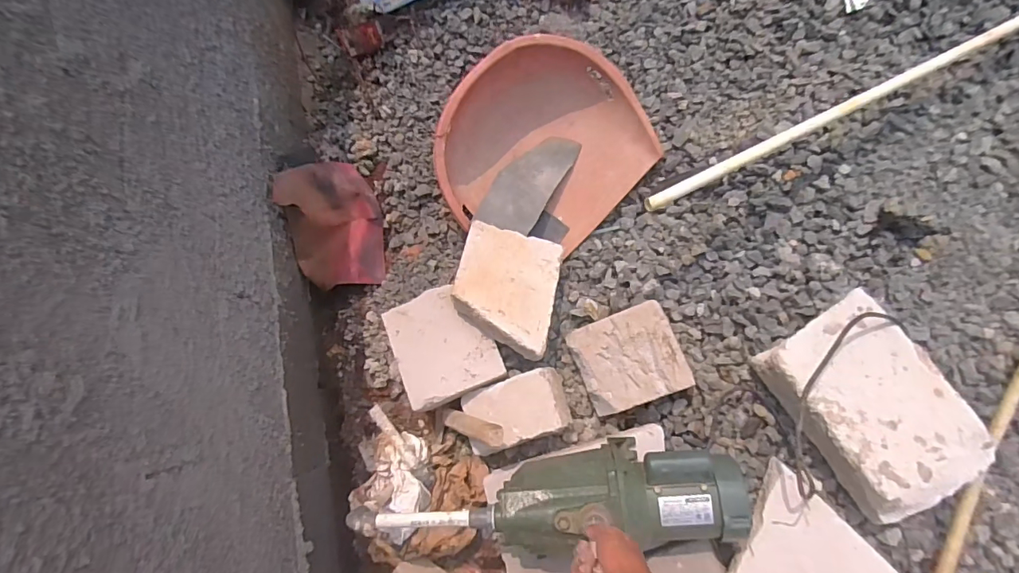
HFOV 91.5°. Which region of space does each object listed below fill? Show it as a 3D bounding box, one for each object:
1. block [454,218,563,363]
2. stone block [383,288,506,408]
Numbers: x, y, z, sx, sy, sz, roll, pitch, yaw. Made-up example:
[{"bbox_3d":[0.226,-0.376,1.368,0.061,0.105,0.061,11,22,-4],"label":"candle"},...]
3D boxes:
[{"bbox_3d":[-0.010,0.006,0.983,0.197,0.060,0.243,15,65,-6],"label":"block"},{"bbox_3d":[-0.134,0.116,0.988,0.188,0.035,0.213,-24,80,-4],"label":"stone block"}]

